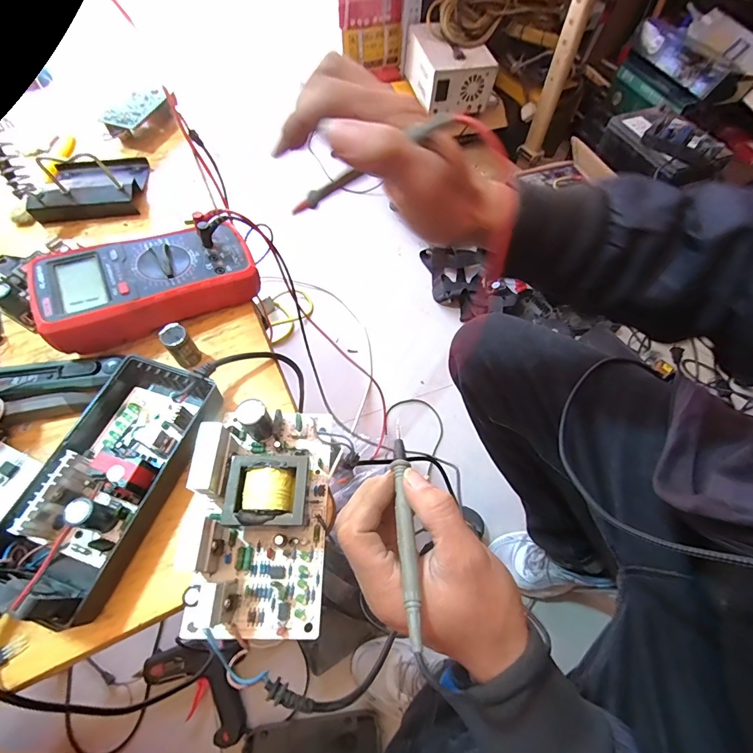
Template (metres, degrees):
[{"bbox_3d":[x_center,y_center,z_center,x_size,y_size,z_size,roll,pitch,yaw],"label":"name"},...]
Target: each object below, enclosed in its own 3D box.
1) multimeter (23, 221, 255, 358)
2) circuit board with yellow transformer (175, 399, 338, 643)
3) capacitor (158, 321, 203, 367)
[{"bbox_3d":[-0.208,-0.090,0.366,0.178,0.050,0.092,-23,64,-13],"label":"multimeter"},{"bbox_3d":[-0.079,0.090,0.272,0.086,0.050,0.157,3,61,0],"label":"circuit board with yellow transformer"},{"bbox_3d":[-0.171,-0.026,0.341,0.021,0.038,0.022,-38,69,-19],"label":"capacitor"}]

